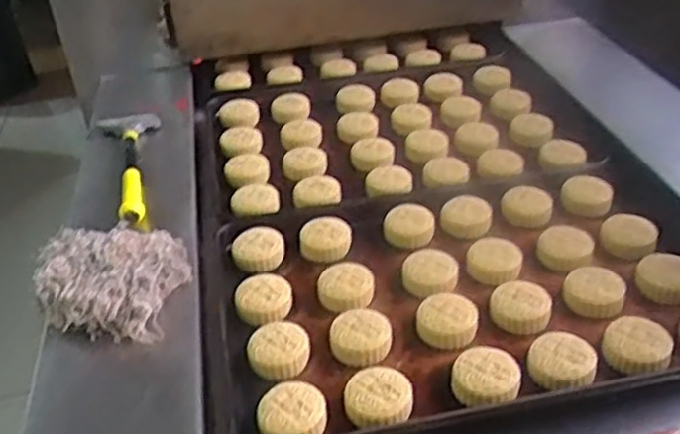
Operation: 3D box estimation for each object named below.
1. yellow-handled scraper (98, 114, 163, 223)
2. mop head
[{"bbox_3d":[-0.310,-0.077,1.080,0.093,0.035,0.299,-11,40,-12],"label":"yellow-handled scraper"},{"bbox_3d":[-0.276,0.062,0.855,0.173,0.056,0.165,0,39,0],"label":"mop head"}]

